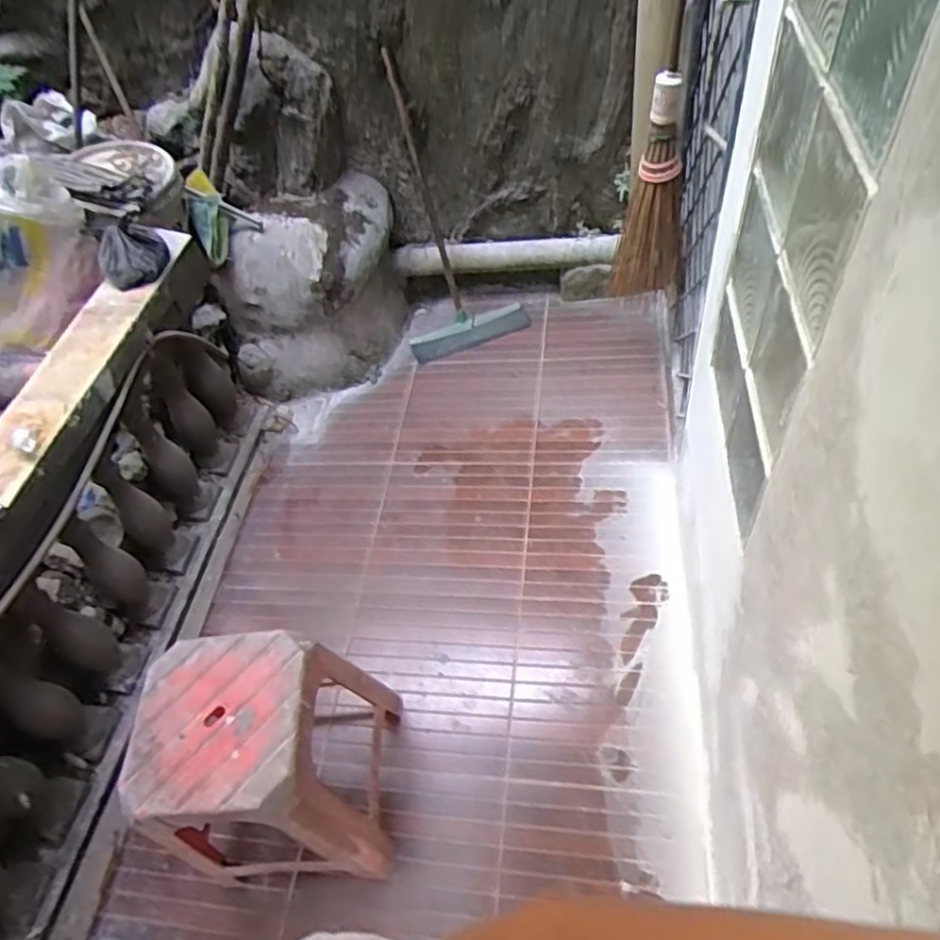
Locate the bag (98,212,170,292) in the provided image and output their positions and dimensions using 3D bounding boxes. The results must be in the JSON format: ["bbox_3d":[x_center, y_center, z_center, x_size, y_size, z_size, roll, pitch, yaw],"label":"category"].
[{"bbox_3d":[-0.773,-0.495,1.560,0.147,0.093,0.157,-24,53,-9],"label":"bag"}]

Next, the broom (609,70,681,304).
[{"bbox_3d":[0.449,-0.637,1.617,0.152,0.527,0.151,13,57,18],"label":"broom"}]

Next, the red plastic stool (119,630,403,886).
[{"bbox_3d":[-0.351,0.527,1.241,0.335,0.432,0.324,-6,53,5],"label":"red plastic stool"}]

